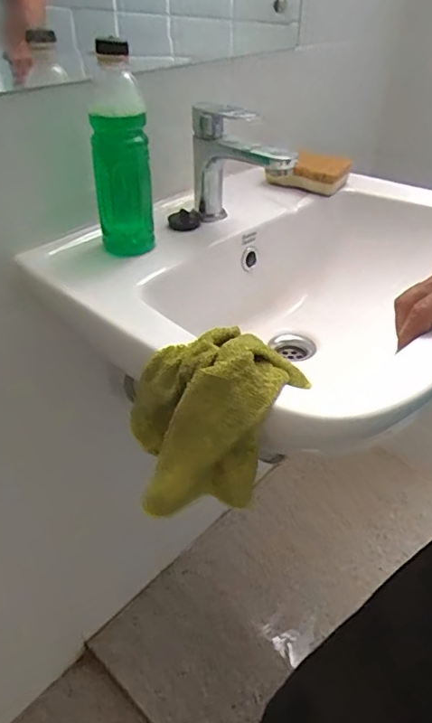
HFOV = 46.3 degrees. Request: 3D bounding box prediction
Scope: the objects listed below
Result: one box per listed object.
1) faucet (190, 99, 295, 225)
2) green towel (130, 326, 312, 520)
[{"bbox_3d":[0.024,-0.206,0.561,0.046,0.127,0.138,-25,44,-28],"label":"faucet"},{"bbox_3d":[0.000,0.045,0.386,0.134,0.128,0.112,-4,38,-4],"label":"green towel"}]

